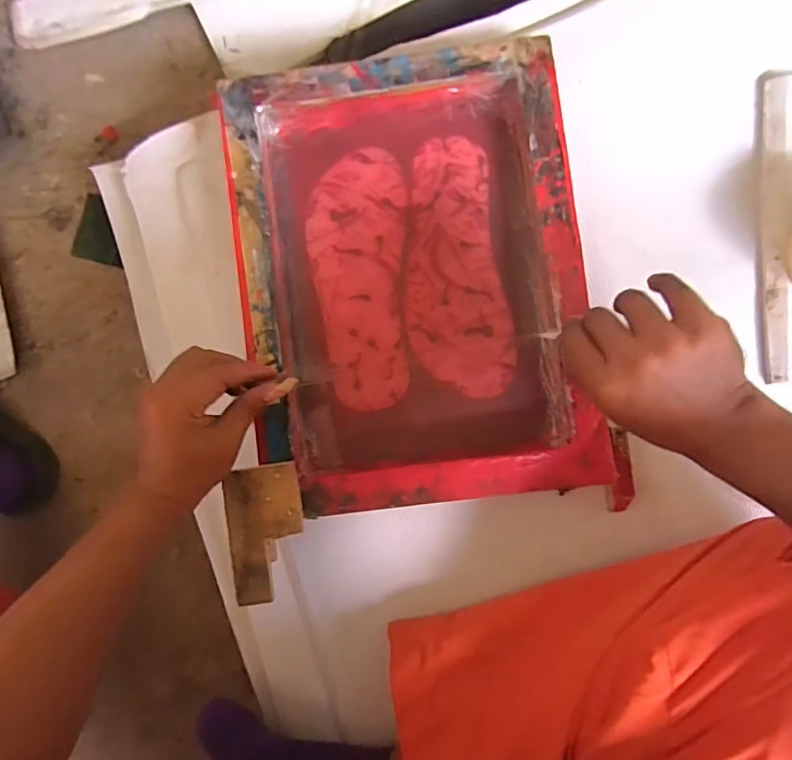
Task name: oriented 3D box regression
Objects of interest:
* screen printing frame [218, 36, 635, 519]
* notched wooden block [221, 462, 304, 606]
[{"bbox_3d":[0.017,-0.091,0.481,0.306,0.053,0.400,-8,89,3],"label":"screen printing frame"},{"bbox_3d":[-0.113,0.133,0.456,0.062,0.015,0.115,-7,86,4],"label":"notched wooden block"}]

